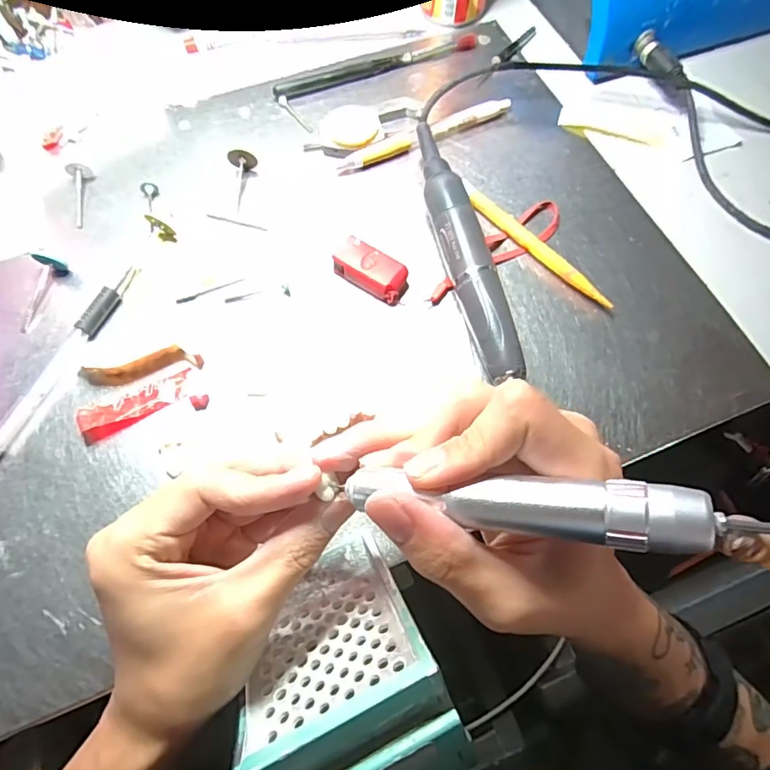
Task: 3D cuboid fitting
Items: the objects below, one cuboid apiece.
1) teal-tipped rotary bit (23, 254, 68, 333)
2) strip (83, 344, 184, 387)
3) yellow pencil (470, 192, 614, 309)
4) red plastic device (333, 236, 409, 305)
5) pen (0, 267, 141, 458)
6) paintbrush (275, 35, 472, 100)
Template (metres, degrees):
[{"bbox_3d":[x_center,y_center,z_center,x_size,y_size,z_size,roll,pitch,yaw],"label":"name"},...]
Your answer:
[{"bbox_3d":[-0.205,-0.055,0.294,0.014,0.014,0.047,4,67,1],"label":"teal-tipped rotary bit"},{"bbox_3d":[-0.142,-0.009,0.278,0.055,0.012,0.012,-13,67,-6],"label":"strip"},{"bbox_3d":[0.096,-0.086,0.312,0.008,0.011,0.113,-39,72,-16],"label":"yellow pencil"},{"bbox_3d":[-0.008,-0.067,0.300,0.045,0.020,0.021,30,69,12],"label":"red plastic device"},{"bbox_3d":[-0.181,-0.015,0.277,0.012,0.012,0.131,24,68,9],"label":"pen"},{"bbox_3d":[-0.004,-0.248,0.384,0.167,0.007,0.015,-22,69,-10],"label":"paintbrush"}]

